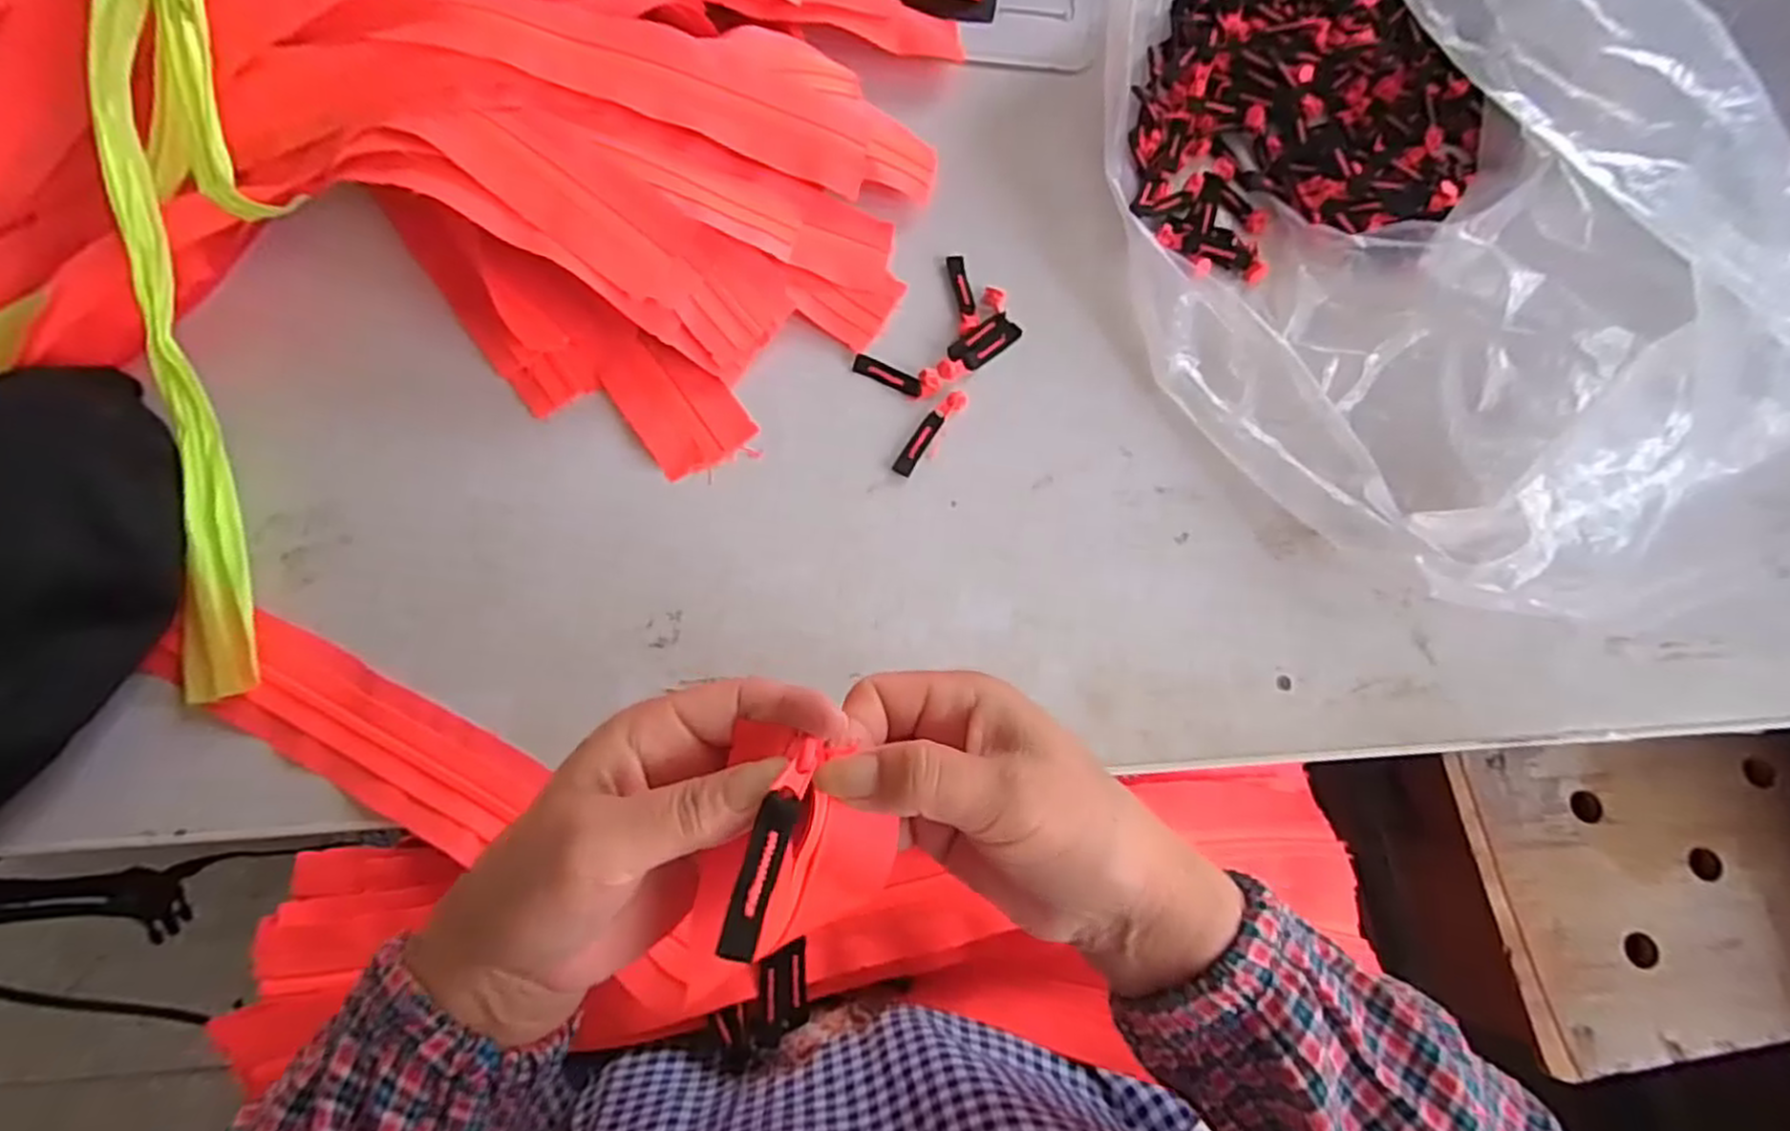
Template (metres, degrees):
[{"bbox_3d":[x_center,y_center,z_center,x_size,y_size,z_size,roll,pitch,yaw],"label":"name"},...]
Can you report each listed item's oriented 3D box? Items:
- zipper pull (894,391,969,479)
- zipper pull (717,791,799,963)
[{"bbox_3d":[0.021,-0.083,0.474,0.016,0.006,0.066,38,77,9],"label":"zipper pull"},{"bbox_3d":[-0.041,0.093,0.229,0.011,0.004,0.046,17,73,5],"label":"zipper pull"}]

